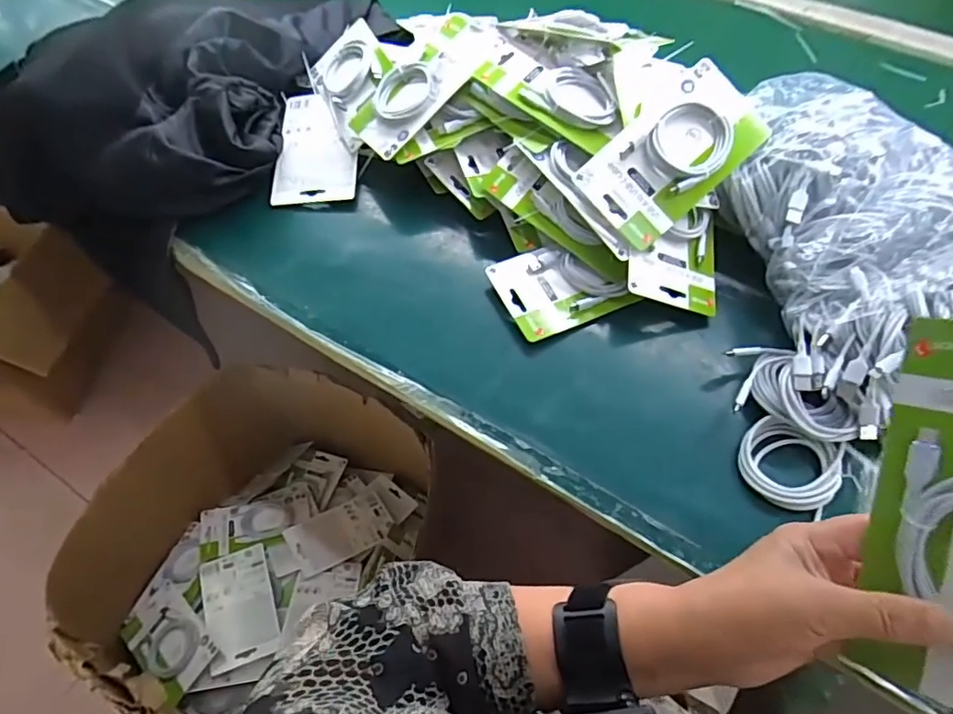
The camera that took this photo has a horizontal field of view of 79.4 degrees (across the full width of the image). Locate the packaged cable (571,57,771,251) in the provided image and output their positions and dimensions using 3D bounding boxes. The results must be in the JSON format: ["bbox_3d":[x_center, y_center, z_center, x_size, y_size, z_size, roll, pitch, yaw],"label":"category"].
[{"bbox_3d":[0.195,-0.201,0.563,0.185,0.024,0.104,-44,88,-2],"label":"packaged cable"}]

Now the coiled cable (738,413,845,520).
[{"bbox_3d":[0.267,0.094,0.489,0.080,0.014,0.076,20,61,13],"label":"coiled cable"}]

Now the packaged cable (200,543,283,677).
[{"bbox_3d":[-0.371,0.382,0.897,0.100,0.012,0.175,-11,43,-23],"label":"packaged cable"}]

